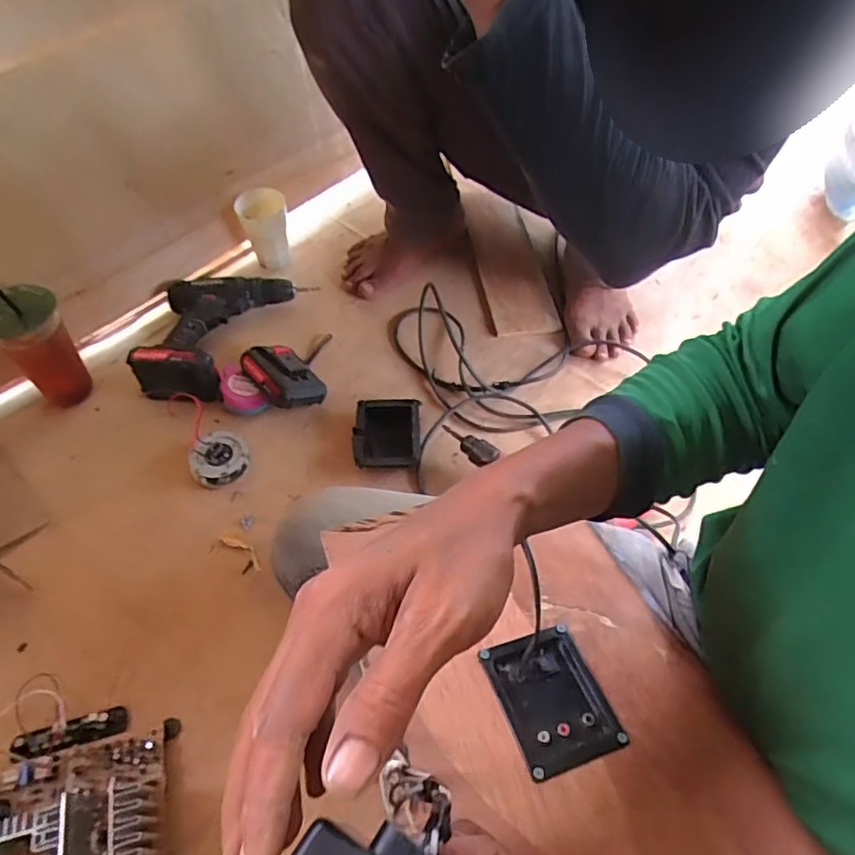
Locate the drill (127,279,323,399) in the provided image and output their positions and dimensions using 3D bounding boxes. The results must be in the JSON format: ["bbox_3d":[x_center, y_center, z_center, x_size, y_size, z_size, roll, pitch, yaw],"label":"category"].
[{"bbox_3d":[-0.316,-0.153,0.855,0.180,0.067,0.269,19,57,11],"label":"drill"}]

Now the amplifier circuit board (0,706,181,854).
[{"bbox_3d":[-0.307,0.357,0.495,0.169,0.084,0.222,-11,56,-9],"label":"amplifier circuit board"}]

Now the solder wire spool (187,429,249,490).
[{"bbox_3d":[-0.260,0.037,0.742,0.068,0.023,0.068,-6,56,-6],"label":"solder wire spool"}]

